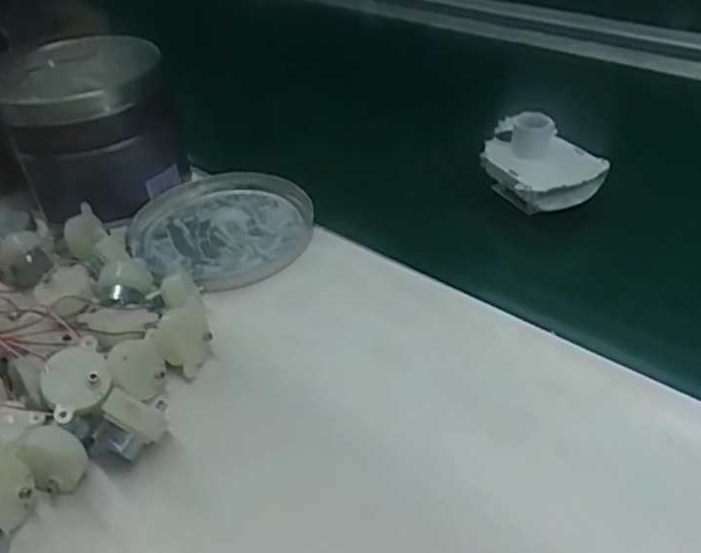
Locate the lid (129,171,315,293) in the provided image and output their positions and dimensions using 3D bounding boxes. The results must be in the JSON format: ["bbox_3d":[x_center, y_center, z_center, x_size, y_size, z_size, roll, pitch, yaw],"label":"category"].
[{"bbox_3d":[-0.089,-0.037,0.490,0.129,0.019,0.131,-4,37,3],"label":"lid"}]

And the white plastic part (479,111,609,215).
[{"bbox_3d":[0.139,-0.086,0.500,0.068,0.049,0.082,-21,40,-20],"label":"white plastic part"}]

